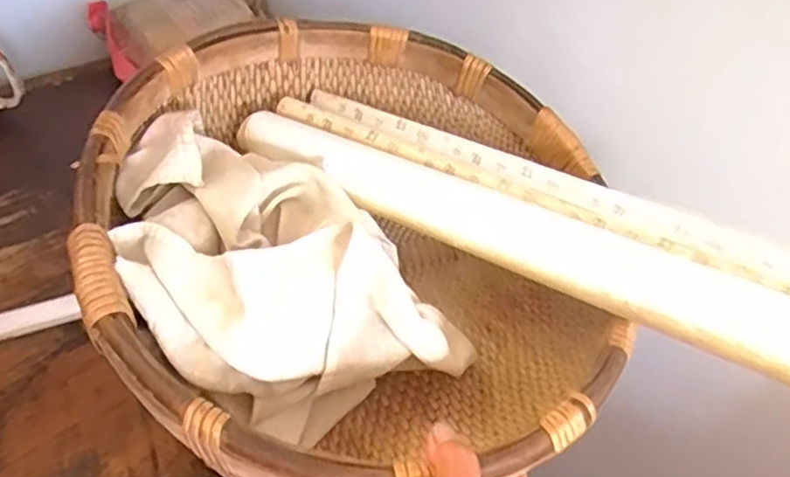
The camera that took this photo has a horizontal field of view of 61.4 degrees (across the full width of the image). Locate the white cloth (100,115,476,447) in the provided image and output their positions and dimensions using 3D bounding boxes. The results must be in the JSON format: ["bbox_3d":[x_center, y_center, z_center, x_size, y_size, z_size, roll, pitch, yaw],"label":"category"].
[{"bbox_3d":[-0.093,0.018,0.485,0.188,0.108,0.245,-21,47,-28],"label":"white cloth"}]

